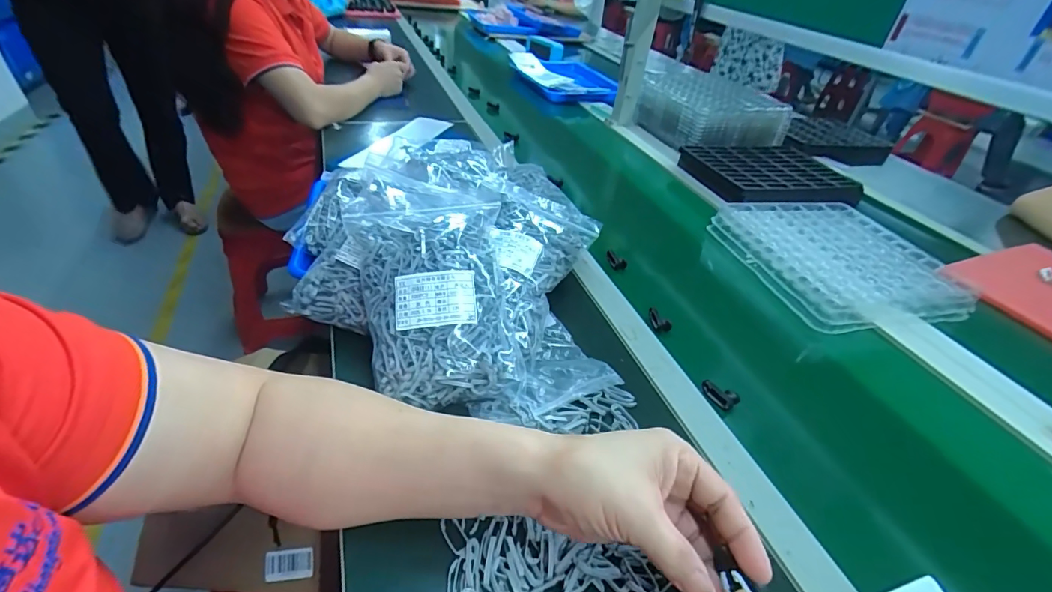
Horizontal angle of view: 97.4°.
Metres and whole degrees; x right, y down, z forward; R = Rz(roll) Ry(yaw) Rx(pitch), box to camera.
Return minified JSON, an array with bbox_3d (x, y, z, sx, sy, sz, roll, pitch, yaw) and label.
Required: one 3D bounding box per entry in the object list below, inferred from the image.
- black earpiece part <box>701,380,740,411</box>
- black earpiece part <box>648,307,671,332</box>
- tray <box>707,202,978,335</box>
[{"bbox_3d":[0.196,0.100,0.469,0.037,0.019,0.013,32,46,29],"label":"black earpiece part"},{"bbox_3d":[0.158,0.030,0.551,0.034,0.016,0.012,48,50,6],"label":"black earpiece part"},{"bbox_3d":[0.452,-0.058,0.681,0.250,0.034,0.267,-6,41,-14],"label":"tray"}]

